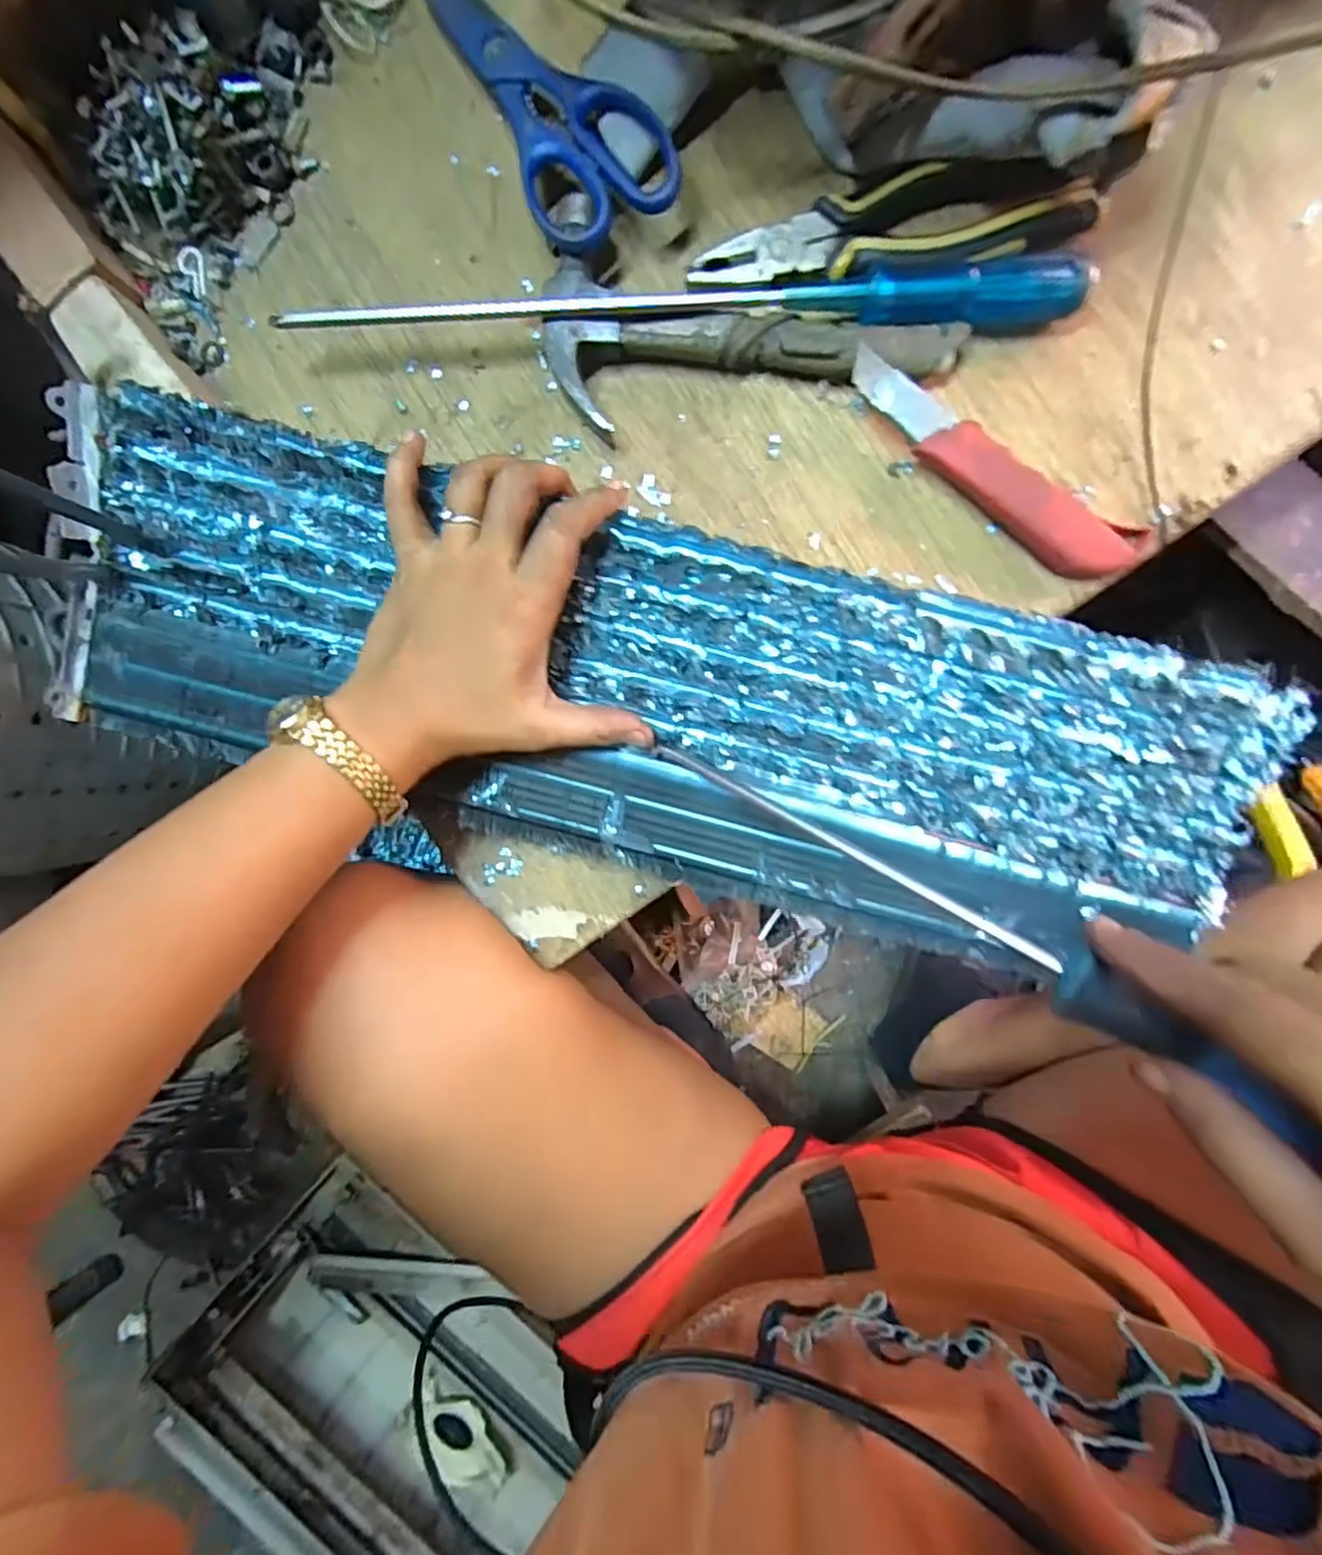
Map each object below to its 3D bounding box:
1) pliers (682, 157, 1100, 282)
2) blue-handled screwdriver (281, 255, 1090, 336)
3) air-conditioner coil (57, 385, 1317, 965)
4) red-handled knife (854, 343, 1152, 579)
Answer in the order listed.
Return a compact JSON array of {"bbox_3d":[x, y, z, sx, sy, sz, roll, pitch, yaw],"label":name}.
[{"bbox_3d":[0.107,-0.260,0.317,0.179,0.025,0.047,-12,95,6],"label":"pliers"},{"bbox_3d":[0.006,-0.232,0.322,0.384,0.030,0.024,3,96,5],"label":"blue-handled screwdriver"},{"bbox_3d":[0.004,-0.037,0.330,0.575,0.047,0.167,14,97,-1],"label":"air-conditioner coil"},{"bbox_3d":[0.162,-0.149,0.319,0.165,0.023,0.034,34,98,1],"label":"red-handled knife"}]

